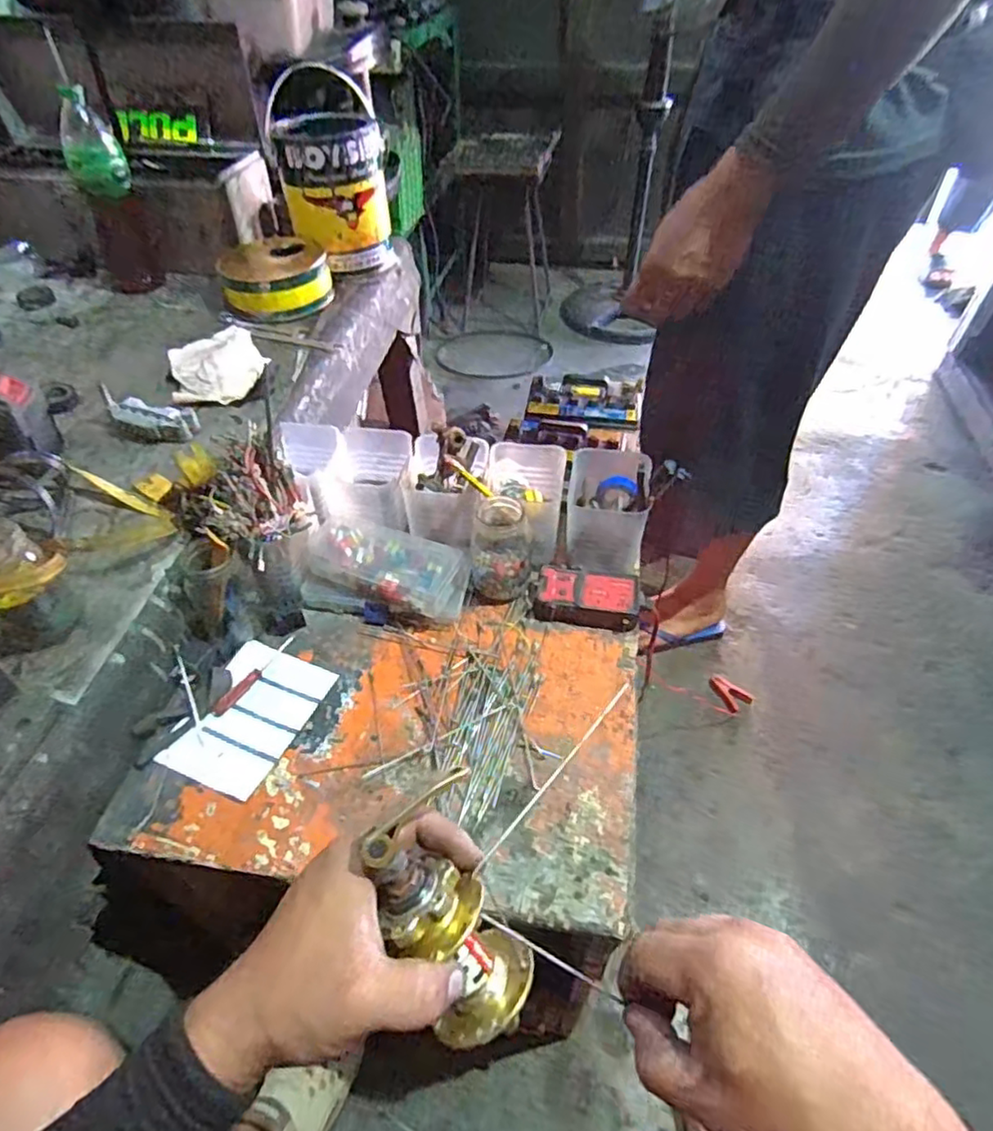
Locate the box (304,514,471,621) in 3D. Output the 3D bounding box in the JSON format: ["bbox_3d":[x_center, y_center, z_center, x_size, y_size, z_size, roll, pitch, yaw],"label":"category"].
[{"bbox_3d":[-0.115,0.004,0.690,0.172,0.054,0.080,18,50,15],"label":"box"}]

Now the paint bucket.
[{"bbox_3d":[-0.267,-0.627,1.046,0.166,0.223,0.187,-14,49,-13],"label":"paint bucket"}]

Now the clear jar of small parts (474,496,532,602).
[{"bbox_3d":[0.005,-0.018,0.674,0.062,0.095,0.069,1,47,1],"label":"clear jar of small parts"}]

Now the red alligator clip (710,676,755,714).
[{"bbox_3d":[0.414,0.226,1.146,0.051,0.017,0.077,-20,51,-18],"label":"red alligator clip"}]

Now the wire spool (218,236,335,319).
[{"bbox_3d":[-0.347,-0.448,1.016,0.160,0.066,0.171,0,47,0],"label":"wire spool"}]

